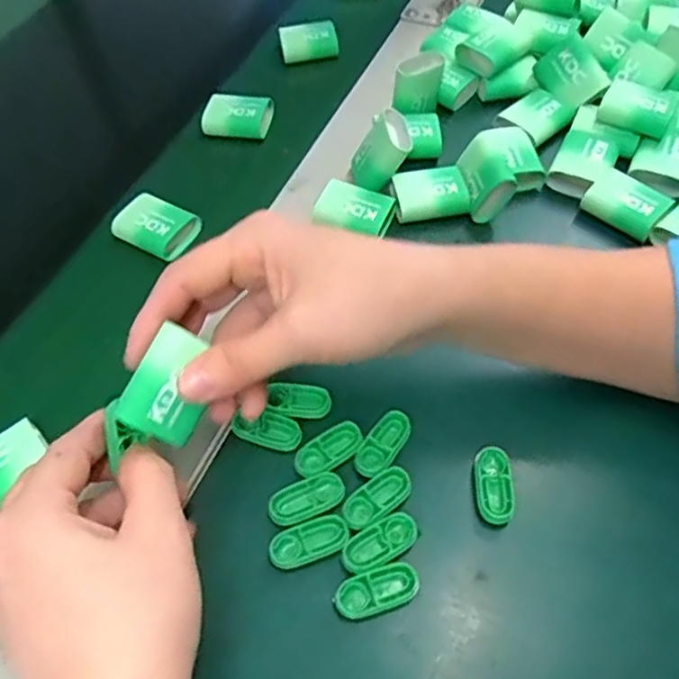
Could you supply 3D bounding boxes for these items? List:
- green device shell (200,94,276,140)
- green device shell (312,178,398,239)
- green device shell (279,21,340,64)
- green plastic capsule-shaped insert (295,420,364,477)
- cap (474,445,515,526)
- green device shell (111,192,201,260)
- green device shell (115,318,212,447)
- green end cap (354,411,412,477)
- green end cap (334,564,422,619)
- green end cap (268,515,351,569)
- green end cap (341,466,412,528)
[{"bbox_3d":[-0.072,-0.157,0.448,0.047,0.019,0.028,7,58,5],"label":"green device shell"},{"bbox_3d":[0.009,-0.076,0.375,0.043,0.011,0.030,18,60,12],"label":"green device shell"},{"bbox_3d":[-0.023,-0.228,0.495,0.042,0.018,0.028,-7,58,-4],"label":"green device shell"},{"bbox_3d":[-0.004,0.050,0.297,0.034,0.004,0.017,-31,62,-17],"label":"green plastic capsule-shaped insert"},{"bbox_3d":[0.069,0.064,0.287,0.015,0.004,0.035,-3,58,-1],"label":"cap"},{"bbox_3d":[-0.112,-0.069,0.394,0.042,0.017,0.034,24,61,15],"label":"green device shell"},{"bbox_3d":[-0.067,0.018,0.259,0.015,0.031,0.041,10,69,61],"label":"green device shell"},{"bbox_3d":[0.021,0.048,0.300,0.015,0.005,0.034,30,63,18],"label":"green end cap"},{"bbox_3d":[0.016,0.103,0.265,0.034,0.005,0.015,-16,59,-9],"label":"green end cap"},{"bbox_3d":[-0.013,0.085,0.275,0.034,0.004,0.016,-17,59,-10],"label":"green end cap"},{"bbox_3d":[0.017,0.069,0.283,0.034,0.004,0.015,-33,63,-19],"label":"green end cap"}]

